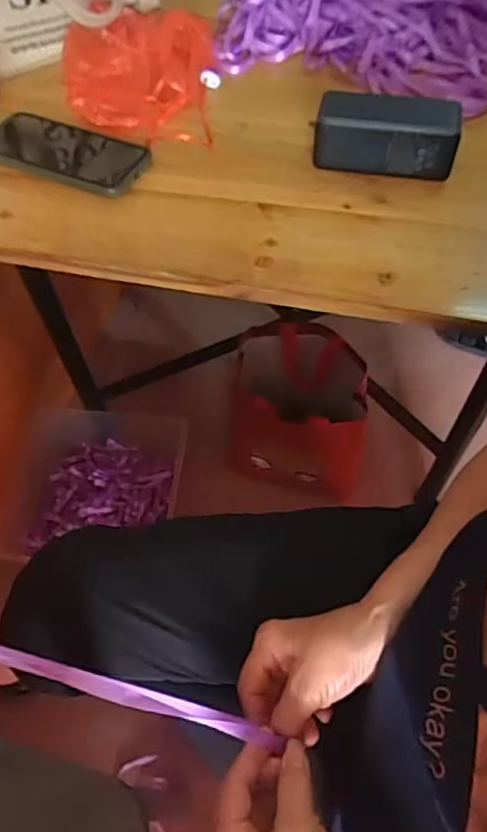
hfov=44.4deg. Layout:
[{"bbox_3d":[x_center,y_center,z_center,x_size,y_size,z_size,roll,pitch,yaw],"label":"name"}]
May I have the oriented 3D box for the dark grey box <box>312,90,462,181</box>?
[{"bbox_3d":[0.135,-0.266,0.568,0.130,0.063,0.050,10,59,7],"label":"dark grey box"}]

